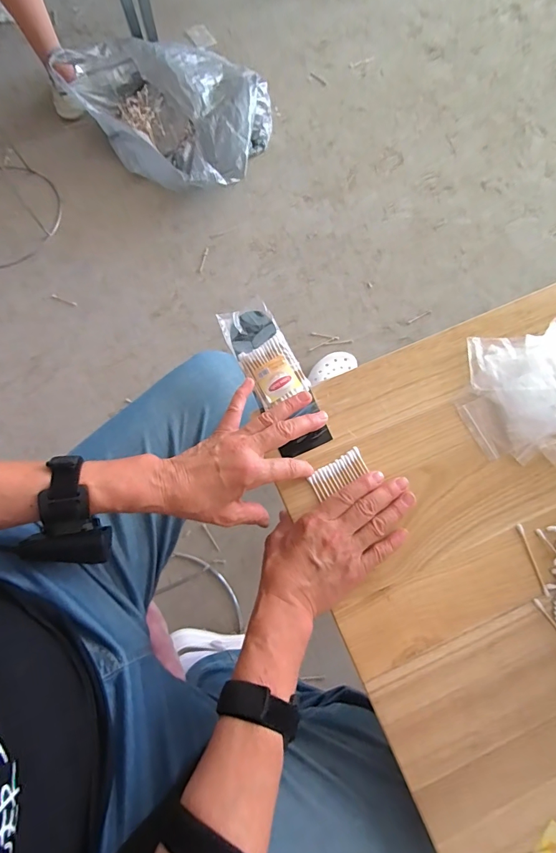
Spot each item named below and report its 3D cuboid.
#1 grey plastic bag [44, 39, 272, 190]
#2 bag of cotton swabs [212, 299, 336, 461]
[{"bbox_3d":[-0.299,-0.925,1.152,0.562,0.156,0.423,29,78,8],"label":"grey plastic bag"},{"bbox_3d":[-0.002,-0.057,0.449,0.060,0.015,0.182,-28,81,-6],"label":"bag of cotton swabs"}]

